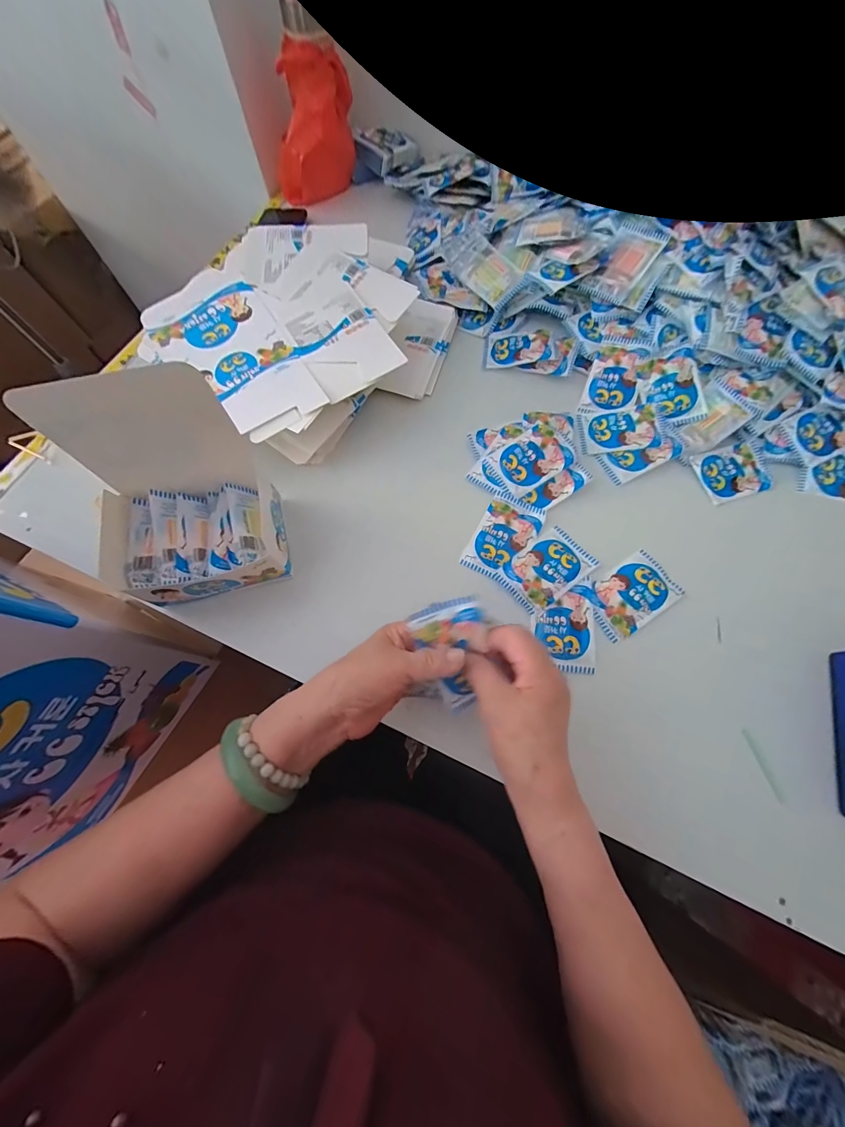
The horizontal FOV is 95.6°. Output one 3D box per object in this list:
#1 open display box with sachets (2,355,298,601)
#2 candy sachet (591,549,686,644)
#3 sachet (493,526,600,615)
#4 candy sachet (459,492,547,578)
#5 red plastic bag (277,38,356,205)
[{"bbox_3d":[-0.223,-0.054,0.337,0.143,0.166,0.119,-13,70,-4],"label":"open display box with sachets"},{"bbox_3d":[0.226,0.034,0.411,0.099,0.008,0.062,-33,73,-11],"label":"candy sachet"},{"bbox_3d":[0.138,0.004,0.417,0.100,0.009,0.063,-36,73,-12],"label":"sachet"},{"bbox_3d":[0.094,-0.032,0.433,0.063,0.004,0.100,27,72,10],"label":"candy sachet"},{"bbox_3d":[-0.169,-0.671,0.599,0.137,0.159,0.052,-22,71,-8],"label":"red plastic bag"}]

